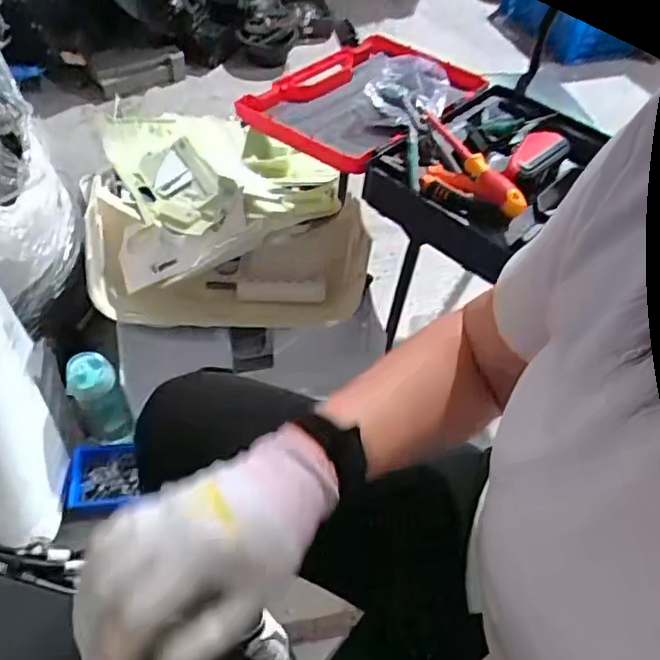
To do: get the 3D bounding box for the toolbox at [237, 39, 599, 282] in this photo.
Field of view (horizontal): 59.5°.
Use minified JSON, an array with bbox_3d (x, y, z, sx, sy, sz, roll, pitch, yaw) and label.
[{"bbox_3d":[0.147,-0.323,0.907,0.478,0.100,0.371,38,58,21],"label":"toolbox"}]

